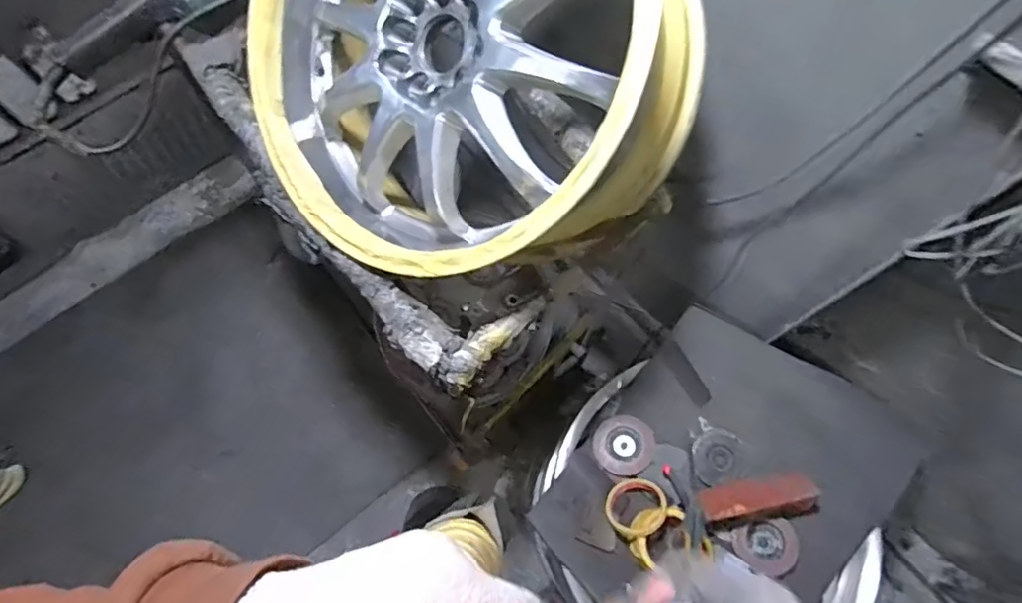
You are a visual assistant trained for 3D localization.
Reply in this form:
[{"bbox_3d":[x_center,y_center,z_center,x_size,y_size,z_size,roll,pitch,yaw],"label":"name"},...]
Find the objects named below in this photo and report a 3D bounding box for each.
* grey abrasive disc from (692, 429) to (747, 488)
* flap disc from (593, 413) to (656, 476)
[{"bbox_3d":[0.326,0.243,0.872,0.081,0.014,0.081,-8,64,16],"label":"grey abrasive disc"},{"bbox_3d":[0.177,0.225,0.875,0.091,0.006,0.091,-7,64,14],"label":"flap disc"}]

